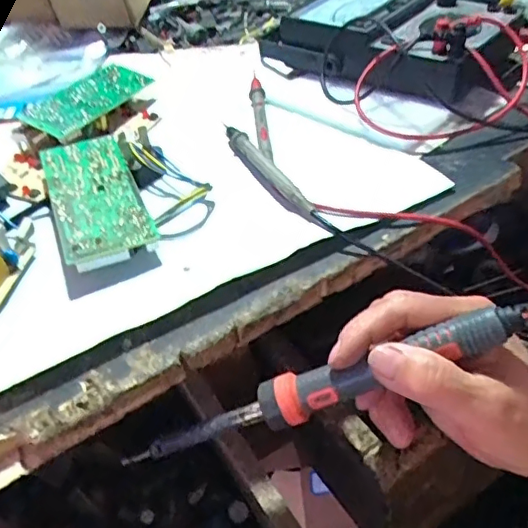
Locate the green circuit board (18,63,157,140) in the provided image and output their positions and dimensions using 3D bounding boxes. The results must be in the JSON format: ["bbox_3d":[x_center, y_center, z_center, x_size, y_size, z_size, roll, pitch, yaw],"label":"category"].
[{"bbox_3d":[-0.144,-0.131,0.463,0.049,0.024,0.106,23,53,26],"label":"green circuit board"}]

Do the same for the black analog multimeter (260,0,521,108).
[{"bbox_3d":[0.108,-0.187,0.458,0.193,0.064,0.114,30,57,30],"label":"black analog multimeter"}]

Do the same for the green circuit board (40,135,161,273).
[{"bbox_3d":[-0.111,-0.045,0.370,0.055,0.016,0.134,-21,48,-13],"label":"green circuit board"}]

